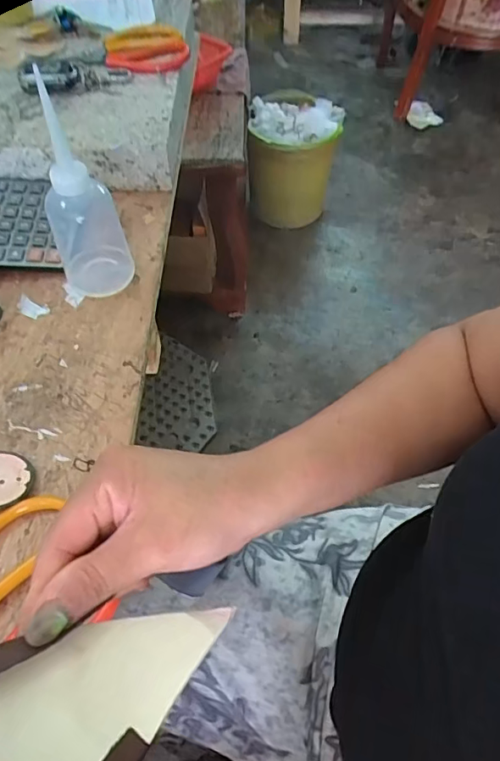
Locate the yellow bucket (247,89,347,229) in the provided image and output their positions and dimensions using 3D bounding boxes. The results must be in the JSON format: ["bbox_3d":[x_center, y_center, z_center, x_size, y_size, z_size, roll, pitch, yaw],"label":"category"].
[{"bbox_3d":[0.131,-0.664,1.518,0.247,0.294,0.248,0,57,0],"label":"yellow bucket"}]

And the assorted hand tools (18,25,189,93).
[{"bbox_3d":[-0.178,-0.396,0.616,0.205,0.022,0.089,-25,59,-15],"label":"assorted hand tools"}]

